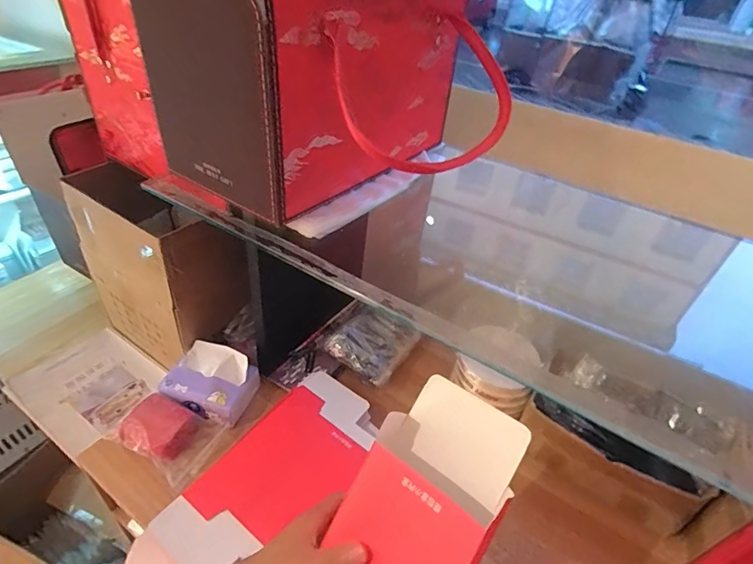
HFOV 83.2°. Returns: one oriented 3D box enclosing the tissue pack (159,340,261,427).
[{"bbox_3d":[-0.285,0.170,0.723,0.129,0.076,0.105,17,39,12],"label":"tissue pack"}]

